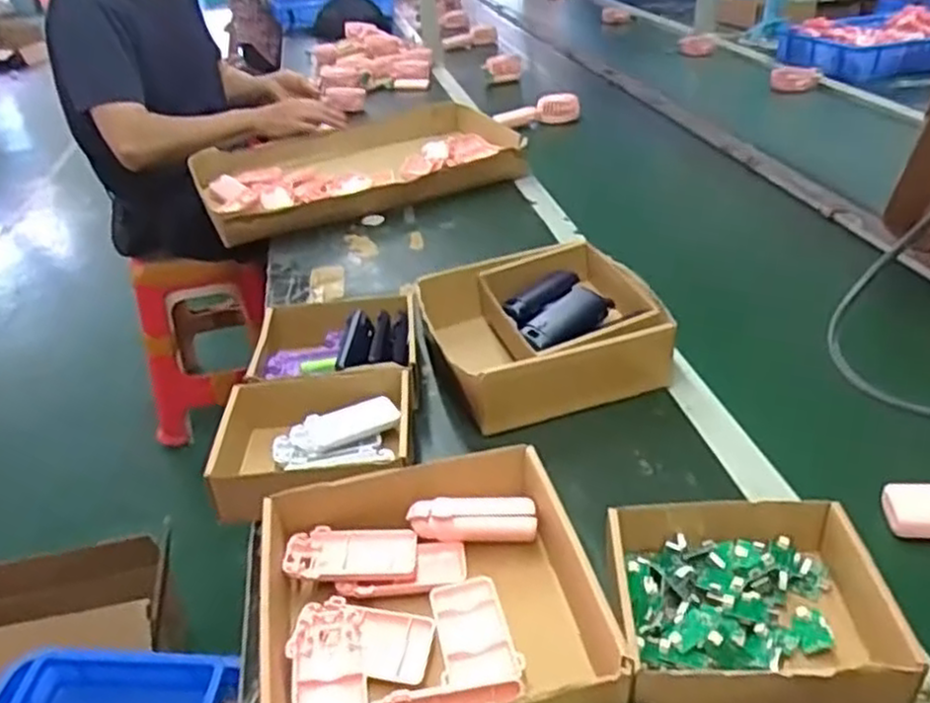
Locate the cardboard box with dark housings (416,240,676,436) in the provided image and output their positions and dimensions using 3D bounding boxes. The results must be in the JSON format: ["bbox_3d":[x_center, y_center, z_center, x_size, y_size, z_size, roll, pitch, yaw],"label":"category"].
[{"bbox_3d":[0.078,-0.027,0.786,0.216,0.077,0.216,-13,34,-13],"label":"cardboard box with dark housings"}]

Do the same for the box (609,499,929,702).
[{"bbox_3d":[0.187,0.168,0.490,0.174,0.045,0.160,-1,33,5],"label":"box"}]

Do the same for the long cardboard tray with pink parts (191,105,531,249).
[{"bbox_3d":[-0.195,-0.332,1.289,0.513,0.064,0.396,-15,35,-16],"label":"long cardboard tray with pink parts"}]

